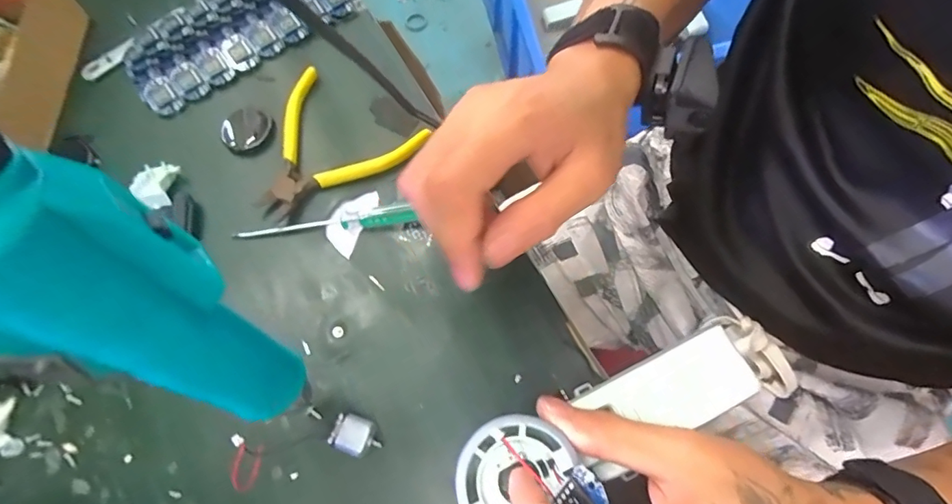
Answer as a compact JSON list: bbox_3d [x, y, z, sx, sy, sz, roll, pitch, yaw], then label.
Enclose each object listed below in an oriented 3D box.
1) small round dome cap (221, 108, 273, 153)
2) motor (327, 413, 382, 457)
[{"bbox_3d":[-0.168,-0.089,0.364,0.035,0.005,0.035,-1,67,2],"label":"small round dome cap"},{"bbox_3d":[-0.065,0.101,0.275,0.026,0.015,0.019,21,70,11],"label":"motor"}]

